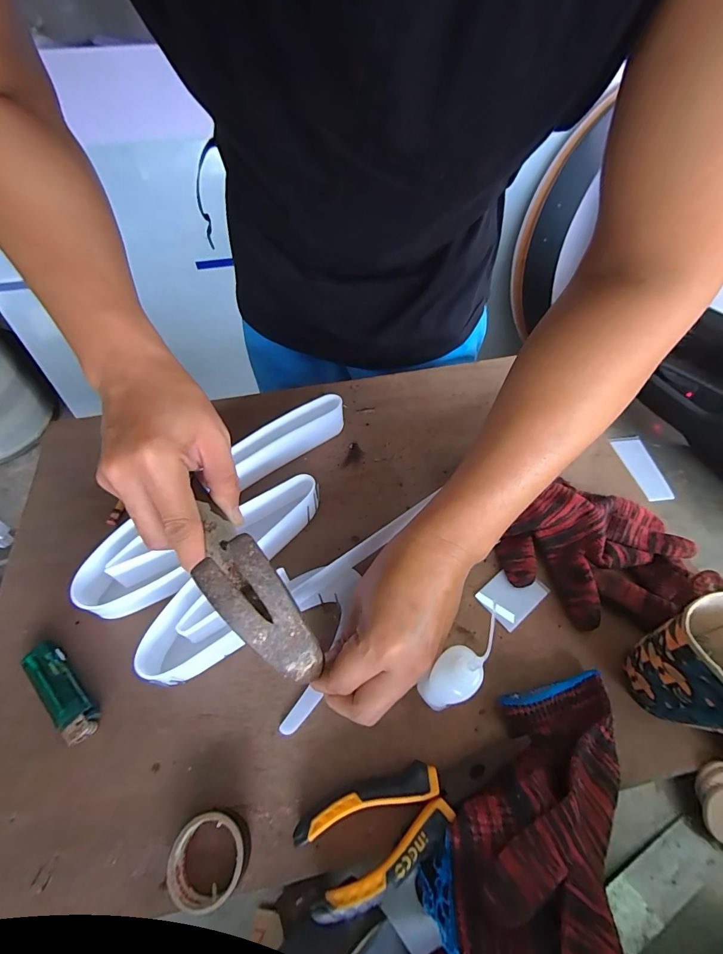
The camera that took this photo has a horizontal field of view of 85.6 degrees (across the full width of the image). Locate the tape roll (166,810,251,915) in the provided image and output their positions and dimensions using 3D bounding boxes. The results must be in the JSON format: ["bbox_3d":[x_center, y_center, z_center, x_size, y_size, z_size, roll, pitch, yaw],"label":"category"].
[{"bbox_3d":[-0.092,0.232,0.239,0.046,0.021,0.044,1,59,-2],"label":"tape roll"}]

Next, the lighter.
[{"bbox_3d":[-0.222,0.157,0.287,0.081,0.010,0.024,40,65,19],"label":"lighter"}]

